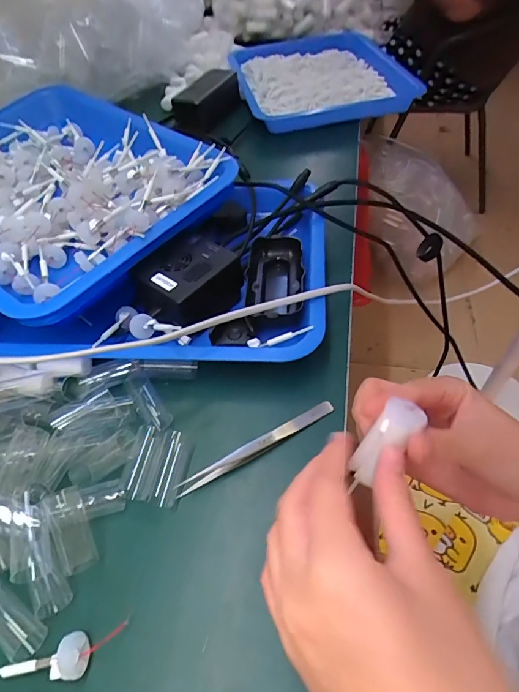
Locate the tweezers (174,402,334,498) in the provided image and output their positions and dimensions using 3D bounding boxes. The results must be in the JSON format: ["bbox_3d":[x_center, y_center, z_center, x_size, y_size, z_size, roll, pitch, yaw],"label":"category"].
[{"bbox_3d":[0.000,0.073,0.308,0.130,0.009,0.011,-26,53,-16],"label":"tweezers"}]

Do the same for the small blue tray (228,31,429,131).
[{"bbox_3d":[0.084,-0.439,0.687,0.249,0.049,0.337,-14,51,-6],"label":"small blue tray"}]

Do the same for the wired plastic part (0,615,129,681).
[{"bbox_3d":[-0.114,0.175,0.231,0.082,0.012,0.022,-18,51,-10],"label":"wired plastic part"}]

